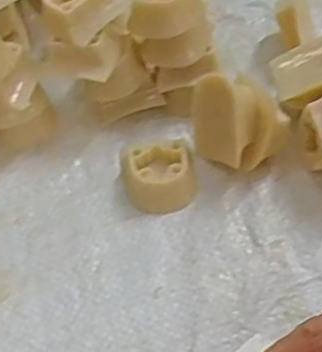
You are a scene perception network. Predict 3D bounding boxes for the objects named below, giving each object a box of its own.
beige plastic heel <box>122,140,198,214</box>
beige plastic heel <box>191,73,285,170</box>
[{"bbox_3d":[0.000,0.001,0.353,0.037,0.016,0.035,-7,55,-1],"label":"beige plastic heel"},{"bbox_3d":[0.038,-0.029,0.354,0.034,0.042,0.049,-22,57,-12],"label":"beige plastic heel"}]

